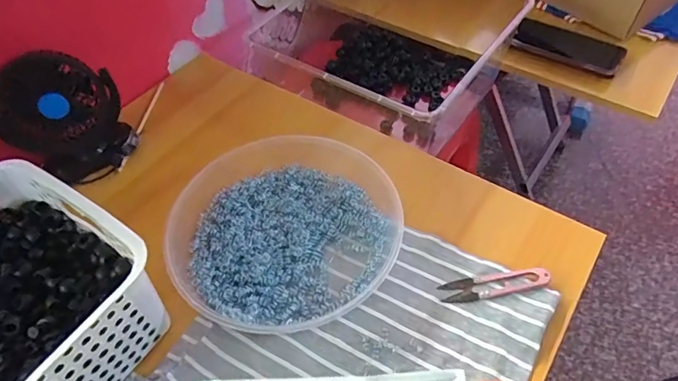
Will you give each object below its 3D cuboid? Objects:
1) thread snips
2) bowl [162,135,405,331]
[{"bbox_3d":[0.146,0.087,0.434,0.101,0.010,0.023,-6,52,-2],"label":"thread snips"},{"bbox_3d":[-0.051,0.037,0.465,0.225,0.045,0.197,-12,52,-6],"label":"bowl"}]

